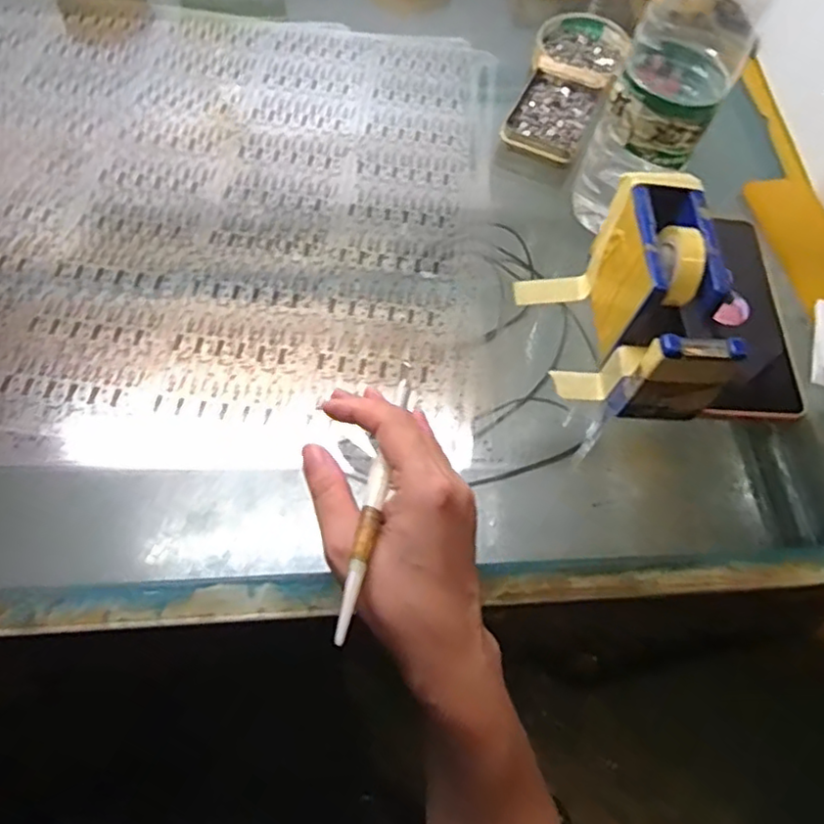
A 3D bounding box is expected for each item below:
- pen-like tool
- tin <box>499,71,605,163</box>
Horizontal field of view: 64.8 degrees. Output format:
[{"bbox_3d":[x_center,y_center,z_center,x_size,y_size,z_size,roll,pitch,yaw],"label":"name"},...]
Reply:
[{"bbox_3d":[-0.017,0.040,0.300,0.009,0.008,0.131,12,58,2],"label":"pen-like tool"},{"bbox_3d":[0.113,-0.237,0.521,0.059,0.013,0.096,23,62,8],"label":"tin"}]

